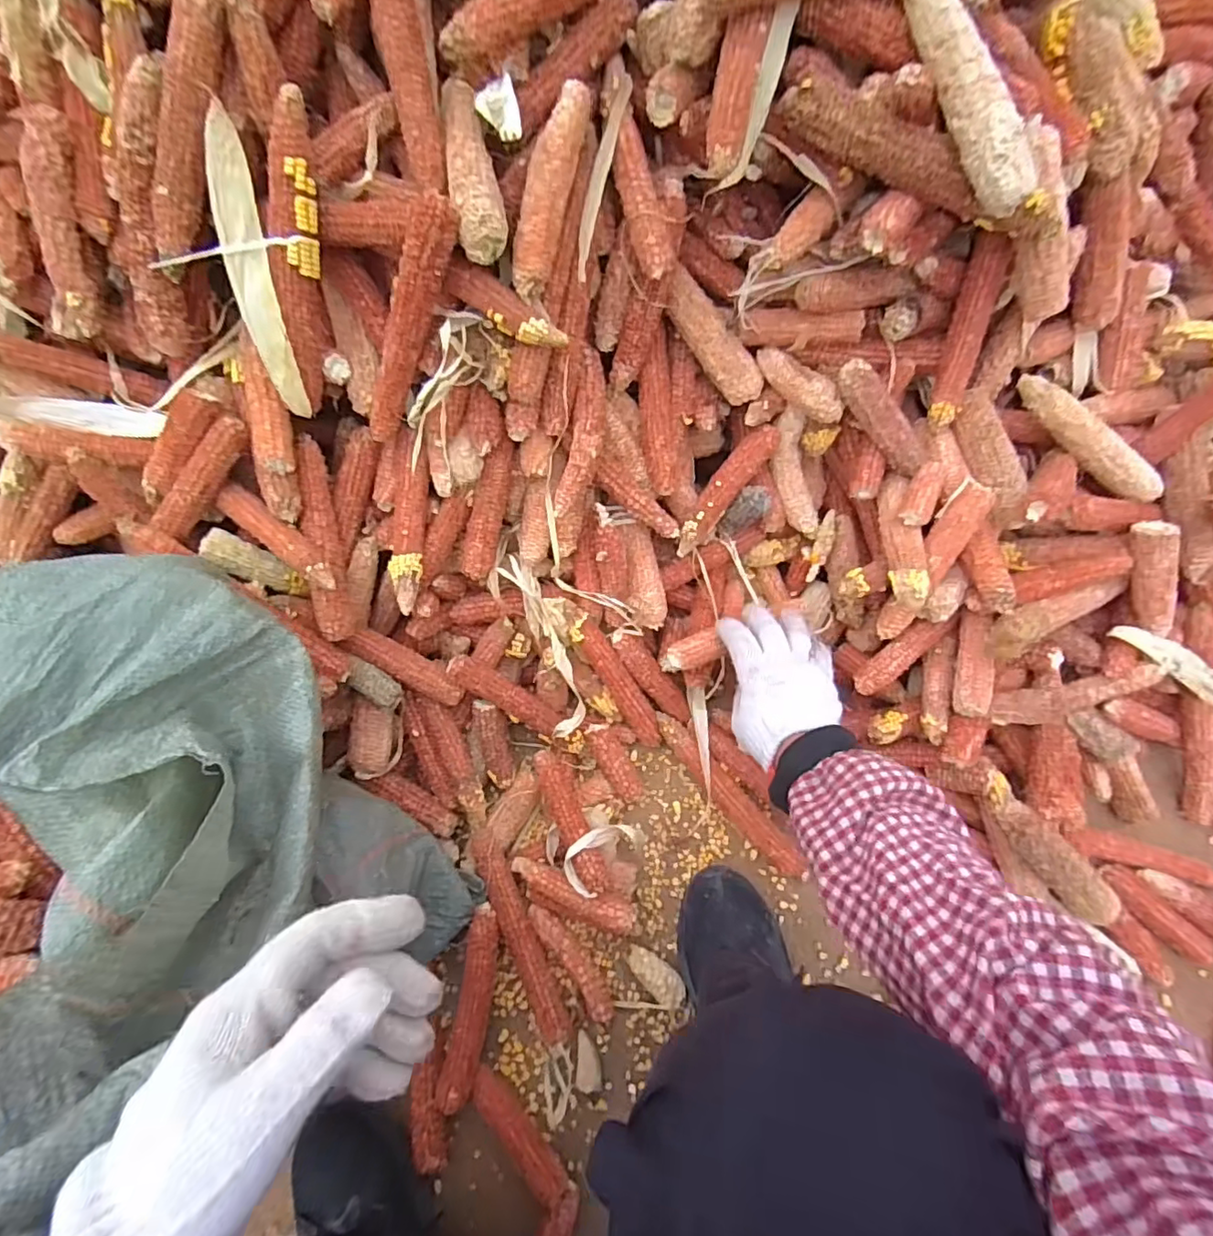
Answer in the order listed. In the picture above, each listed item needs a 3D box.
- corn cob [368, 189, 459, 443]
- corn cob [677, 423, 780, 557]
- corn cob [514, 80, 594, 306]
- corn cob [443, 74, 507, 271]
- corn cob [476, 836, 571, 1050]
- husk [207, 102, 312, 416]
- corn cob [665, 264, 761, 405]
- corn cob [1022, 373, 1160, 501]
[{"bbox_3d":[-0.151,-0.218,0.441,0.026,0.186,0.026,43,38,11],"label":"corn cob"},{"bbox_3d":[0.111,-0.122,0.547,0.028,0.021,0.143,37,92,10],"label":"corn cob"},{"bbox_3d":[-0.042,-0.307,0.422,0.032,0.027,0.145,16,95,4],"label":"corn cob"},{"bbox_3d":[-0.097,-0.320,0.414,0.033,0.025,0.138,-13,74,-4],"label":"corn cob"},{"bbox_3d":[-0.082,0.298,0.544,0.035,0.027,0.201,-21,89,-6],"label":"corn cob"},{"bbox_3d":[-0.252,-0.247,0.415,0.025,0.030,0.191,-5,115,-2],"label":"husk"},{"bbox_3d":[0.095,-0.250,0.521,0.034,0.026,0.125,-42,103,-11],"label":"corn cob"},{"bbox_3d":[0.434,-0.155,0.515,0.176,0.023,0.028,31,75,-13],"label":"corn cob"}]

